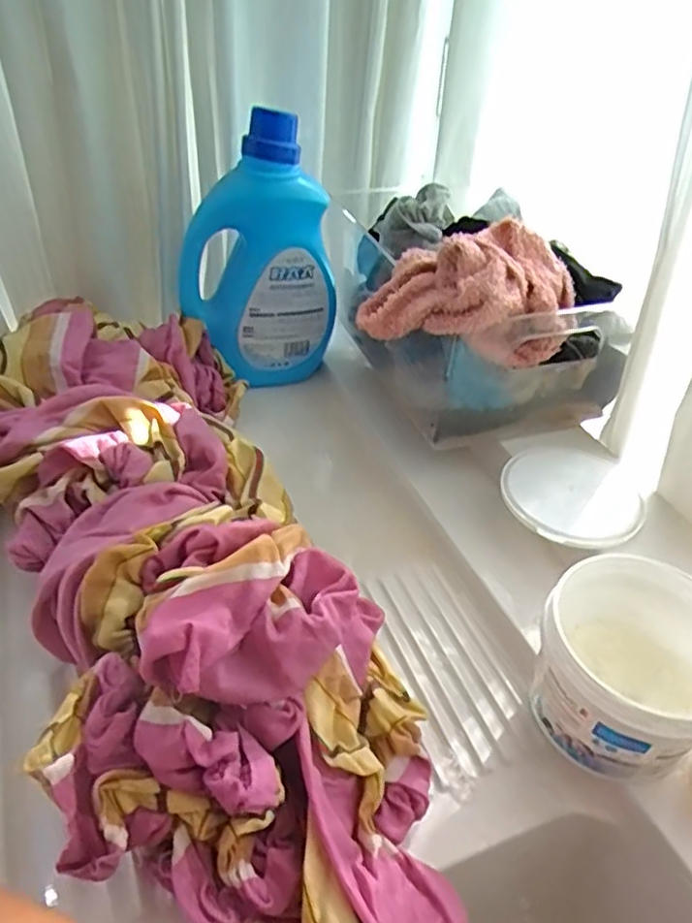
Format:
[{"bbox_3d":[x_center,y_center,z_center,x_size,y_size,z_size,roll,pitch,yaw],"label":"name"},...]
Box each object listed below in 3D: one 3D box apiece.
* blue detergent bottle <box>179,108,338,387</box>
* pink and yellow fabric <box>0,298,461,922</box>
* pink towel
[{"bbox_3d":[-0.094,-0.209,0.719,0.161,0.249,0.087,5,41,3],"label":"blue detergent bottle"},{"bbox_3d":[-0.132,0.057,0.488,0.234,0.138,0.581,-19,45,-23],"label":"pink and yellow fabric"},{"bbox_3d":[0.108,-0.144,0.578,0.157,0.097,0.143,19,43,18],"label":"pink towel"}]

